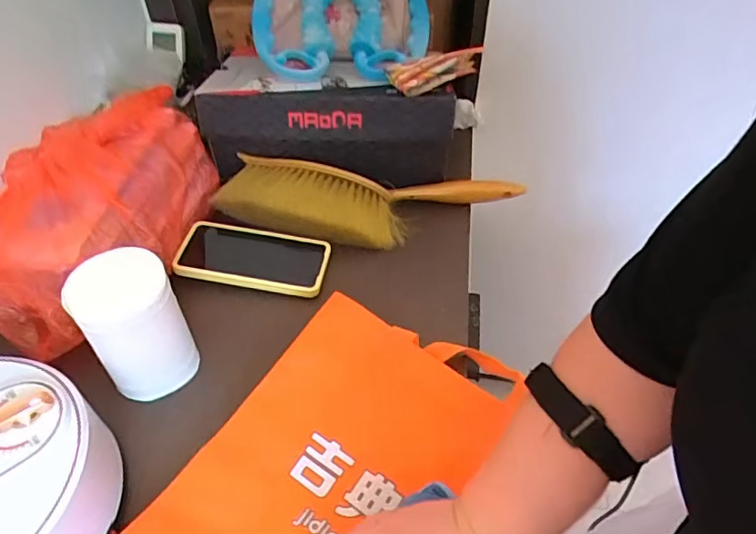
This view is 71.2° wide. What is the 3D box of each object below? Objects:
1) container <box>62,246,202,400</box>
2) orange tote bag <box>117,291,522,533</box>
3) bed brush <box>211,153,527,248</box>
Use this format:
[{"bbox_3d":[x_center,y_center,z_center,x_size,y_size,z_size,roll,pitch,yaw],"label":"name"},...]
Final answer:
[{"bbox_3d":[-0.219,0.054,0.484,0.077,0.126,0.074,0,46,0],"label":"container"},{"bbox_3d":[-0.026,0.198,0.400,0.266,0.062,0.366,25,51,22],"label":"orange tote bag"},{"bbox_3d":[-0.003,-0.084,0.663,0.383,0.059,0.107,-1,46,-1],"label":"bed brush"}]

